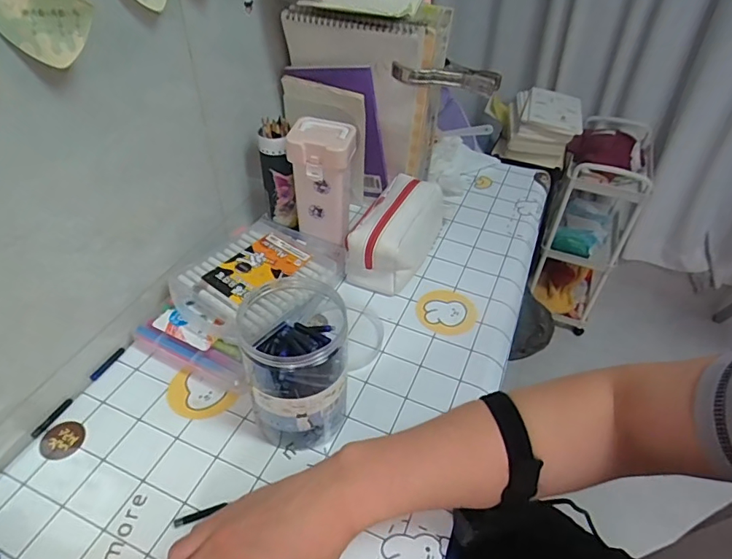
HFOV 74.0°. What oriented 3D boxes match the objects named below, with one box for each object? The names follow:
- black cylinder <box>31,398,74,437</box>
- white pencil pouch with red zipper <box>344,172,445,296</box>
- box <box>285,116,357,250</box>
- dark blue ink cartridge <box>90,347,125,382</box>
[{"bbox_3d":[-0.324,0.143,0.502,0.007,0.005,0.048,19,45,15],"label":"black cylinder"},{"bbox_3d":[0.048,-0.078,0.695,0.094,0.099,0.195,17,44,14],"label":"white pencil pouch with red zipper"},{"bbox_3d":[-0.059,-0.133,0.670,0.078,0.157,0.063,11,43,8],"label":"box"},{"bbox_3d":[-0.294,0.096,0.553,0.005,0.006,0.047,20,45,17],"label":"dark blue ink cartridge"}]

